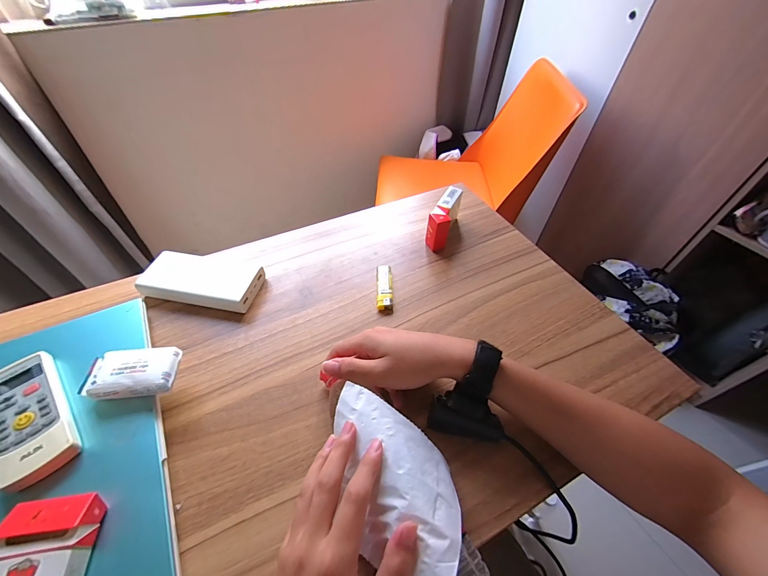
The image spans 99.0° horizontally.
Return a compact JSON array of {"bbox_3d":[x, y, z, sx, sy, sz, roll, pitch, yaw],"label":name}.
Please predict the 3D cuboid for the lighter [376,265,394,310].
[{"bbox_3d":[0.001,-0.002,0.468,0.022,0.014,0.076,0,50,-2],"label":"lighter"}]

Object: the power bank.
[{"bbox_3d":[-0.252,-0.014,0.464,0.152,0.025,0.081,9,50,7],"label":"power bank"}]

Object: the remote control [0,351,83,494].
[{"bbox_3d":[-0.340,0.122,0.313,0.055,0.020,0.132,-35,59,-27],"label":"remote control"}]

